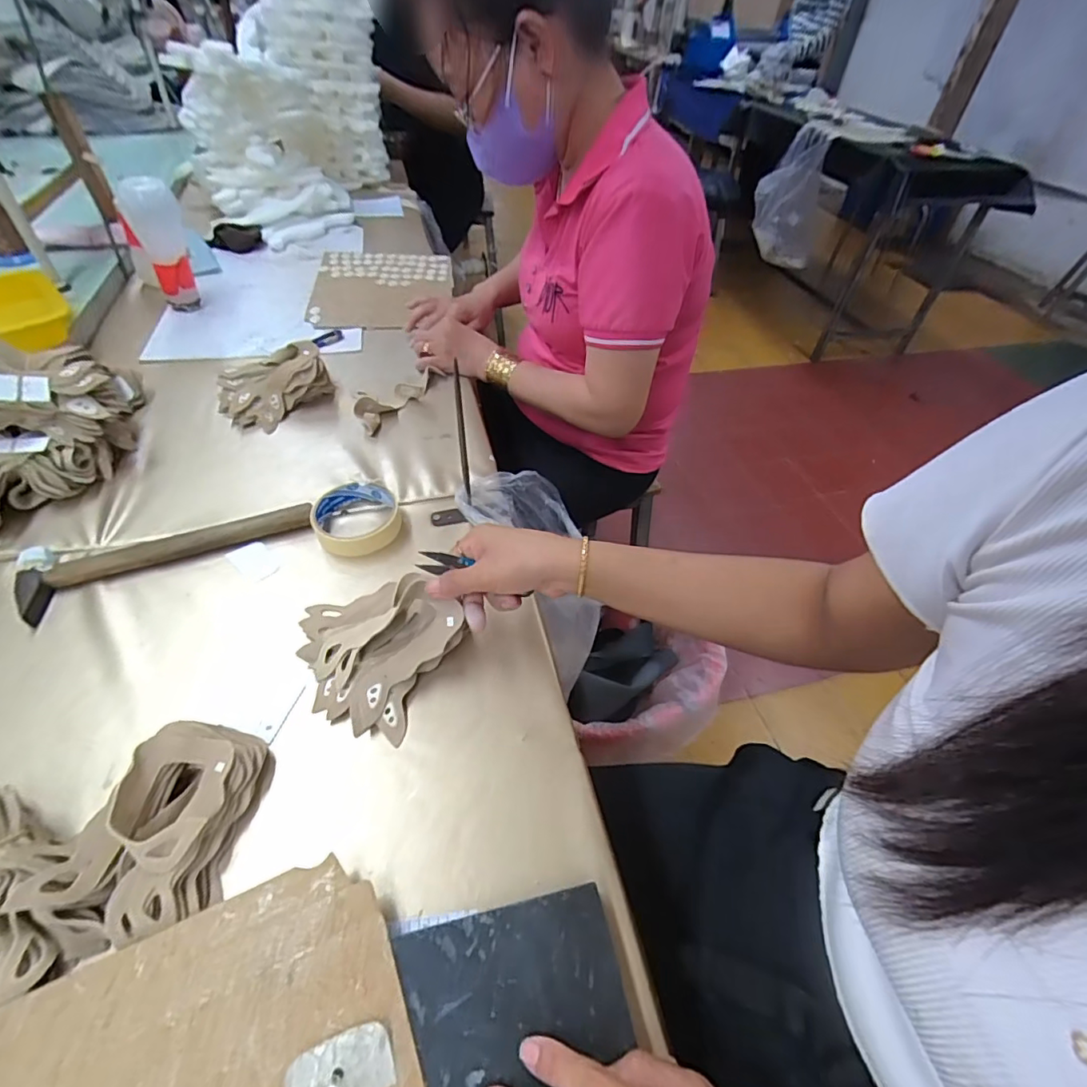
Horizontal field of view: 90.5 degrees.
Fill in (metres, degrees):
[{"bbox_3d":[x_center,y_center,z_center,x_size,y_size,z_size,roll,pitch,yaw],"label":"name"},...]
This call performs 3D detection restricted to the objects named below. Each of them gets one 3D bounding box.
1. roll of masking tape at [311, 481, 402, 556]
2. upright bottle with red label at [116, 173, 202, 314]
[{"bbox_3d":[-0.193,-0.029,0.558,0.084,0.023,0.086,2,47,-3],"label":"roll of masking tape"},{"bbox_3d":[-0.572,-0.448,0.815,0.083,0.173,0.072,-27,55,-27],"label":"upright bottle with red label"}]

